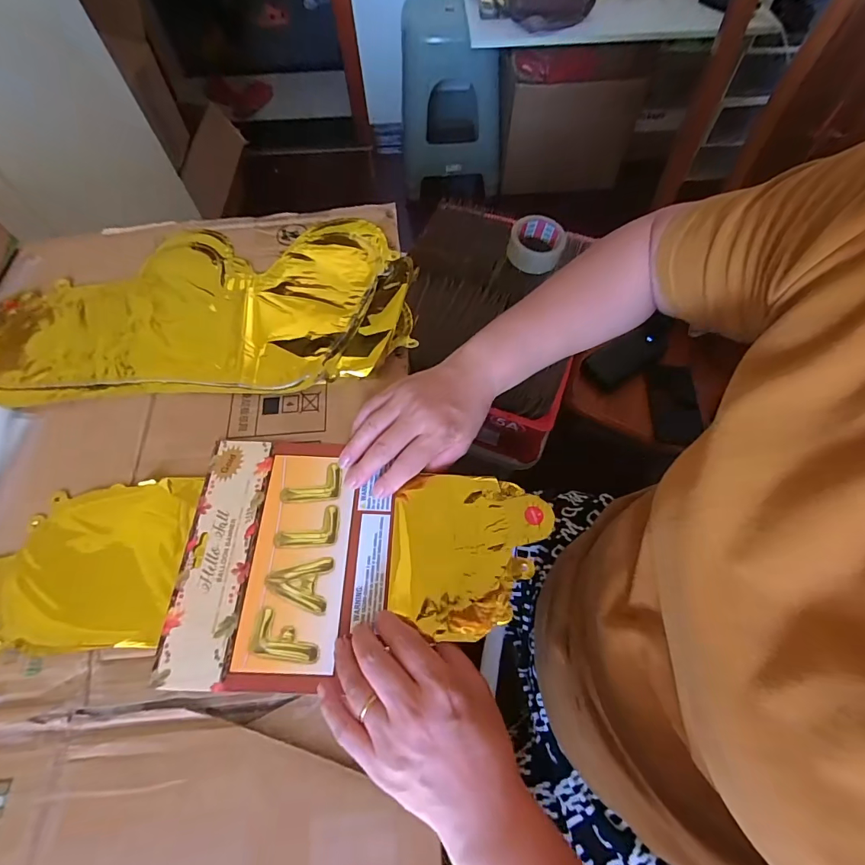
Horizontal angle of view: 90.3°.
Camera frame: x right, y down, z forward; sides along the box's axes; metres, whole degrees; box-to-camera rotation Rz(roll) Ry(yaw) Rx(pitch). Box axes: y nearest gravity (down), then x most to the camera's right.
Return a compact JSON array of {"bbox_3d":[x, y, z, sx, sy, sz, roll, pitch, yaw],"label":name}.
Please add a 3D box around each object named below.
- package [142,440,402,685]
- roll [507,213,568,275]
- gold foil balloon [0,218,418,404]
[{"bbox_3d":[-0.116,0.095,0.345,0.160,0.010,0.190,0,64,2],"label":"package"},{"bbox_3d":[0.190,-0.345,0.790,0.098,0.037,0.102,-1,64,2],"label":"roll"},{"bbox_3d":[-0.251,-0.139,0.456,0.451,0.017,0.225,-3,64,1],"label":"gold foil balloon"}]

